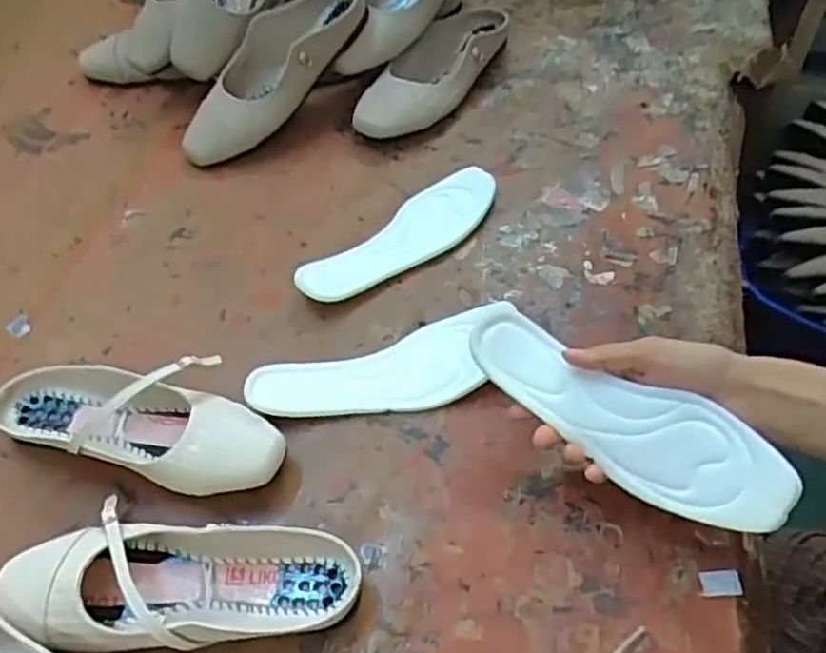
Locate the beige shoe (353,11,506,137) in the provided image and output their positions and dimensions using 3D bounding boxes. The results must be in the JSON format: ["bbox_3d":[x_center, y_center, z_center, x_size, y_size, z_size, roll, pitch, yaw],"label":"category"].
[{"bbox_3d":[0.035,-0.288,0.792,0.070,0.075,0.238,30,59,27],"label":"beige shoe"}]

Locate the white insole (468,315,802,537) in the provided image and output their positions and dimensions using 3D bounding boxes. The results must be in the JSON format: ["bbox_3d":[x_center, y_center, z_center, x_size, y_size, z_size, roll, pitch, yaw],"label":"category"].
[{"bbox_3d":[0.129,0.061,0.459,0.214,0.022,0.068,30,102,27],"label":"white insole"}]

